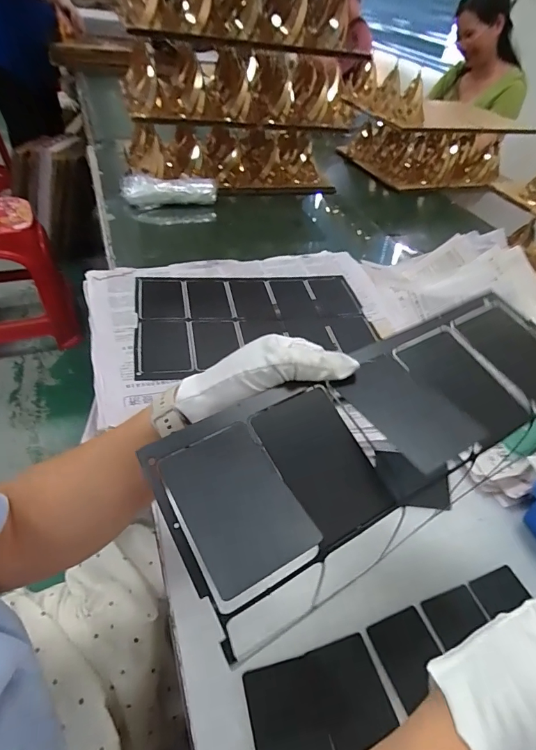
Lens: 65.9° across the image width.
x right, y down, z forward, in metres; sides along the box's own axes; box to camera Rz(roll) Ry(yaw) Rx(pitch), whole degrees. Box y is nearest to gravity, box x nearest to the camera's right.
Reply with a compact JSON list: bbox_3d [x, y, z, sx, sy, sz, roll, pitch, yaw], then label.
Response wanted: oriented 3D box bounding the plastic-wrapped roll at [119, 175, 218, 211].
[{"bbox_3d":[-0.210,-0.394,0.888,0.194,0.052,0.045,-8,48,-14],"label":"plastic-wrapped roll"}]

